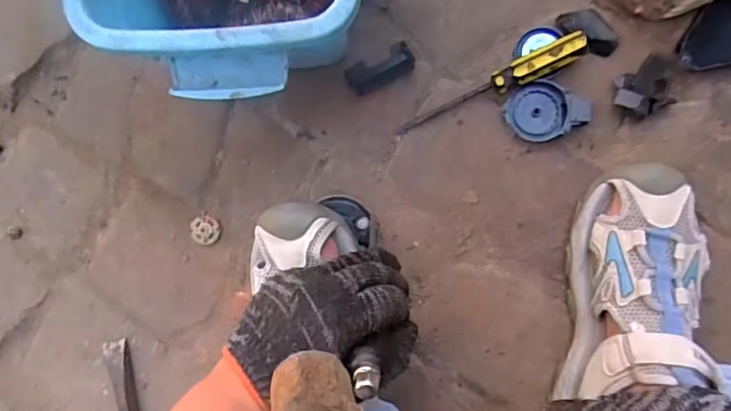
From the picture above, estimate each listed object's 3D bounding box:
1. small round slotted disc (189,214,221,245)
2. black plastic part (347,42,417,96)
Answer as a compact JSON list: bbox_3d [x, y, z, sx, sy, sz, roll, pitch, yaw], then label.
[{"bbox_3d":[-0.150,0.023,0.509,0.026,0.007,0.027,0,91,4],"label":"small round slotted disc"},{"bbox_3d":[0.013,-0.124,0.492,0.063,0.010,0.028,-27,89,4],"label":"black plastic part"}]

